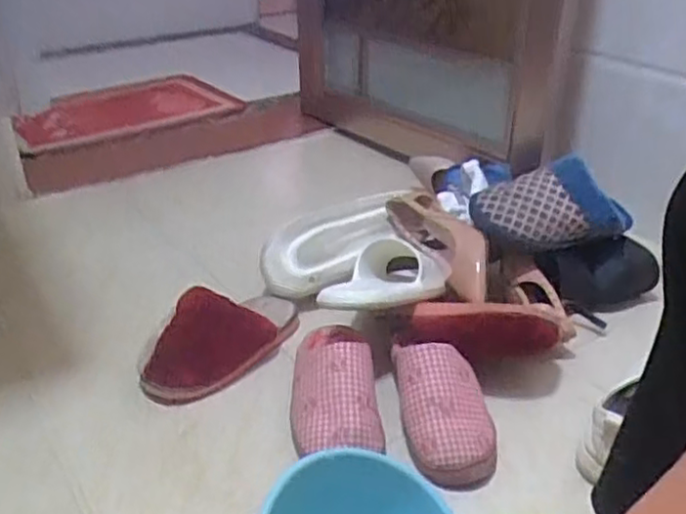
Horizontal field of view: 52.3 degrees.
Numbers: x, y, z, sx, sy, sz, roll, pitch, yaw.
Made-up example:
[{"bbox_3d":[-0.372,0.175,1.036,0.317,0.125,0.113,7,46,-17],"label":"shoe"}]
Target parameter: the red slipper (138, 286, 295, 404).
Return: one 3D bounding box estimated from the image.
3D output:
[{"bbox_3d":[-0.153,0.097,0.924,0.112,0.084,0.241,21,35,32],"label":"red slipper"}]

